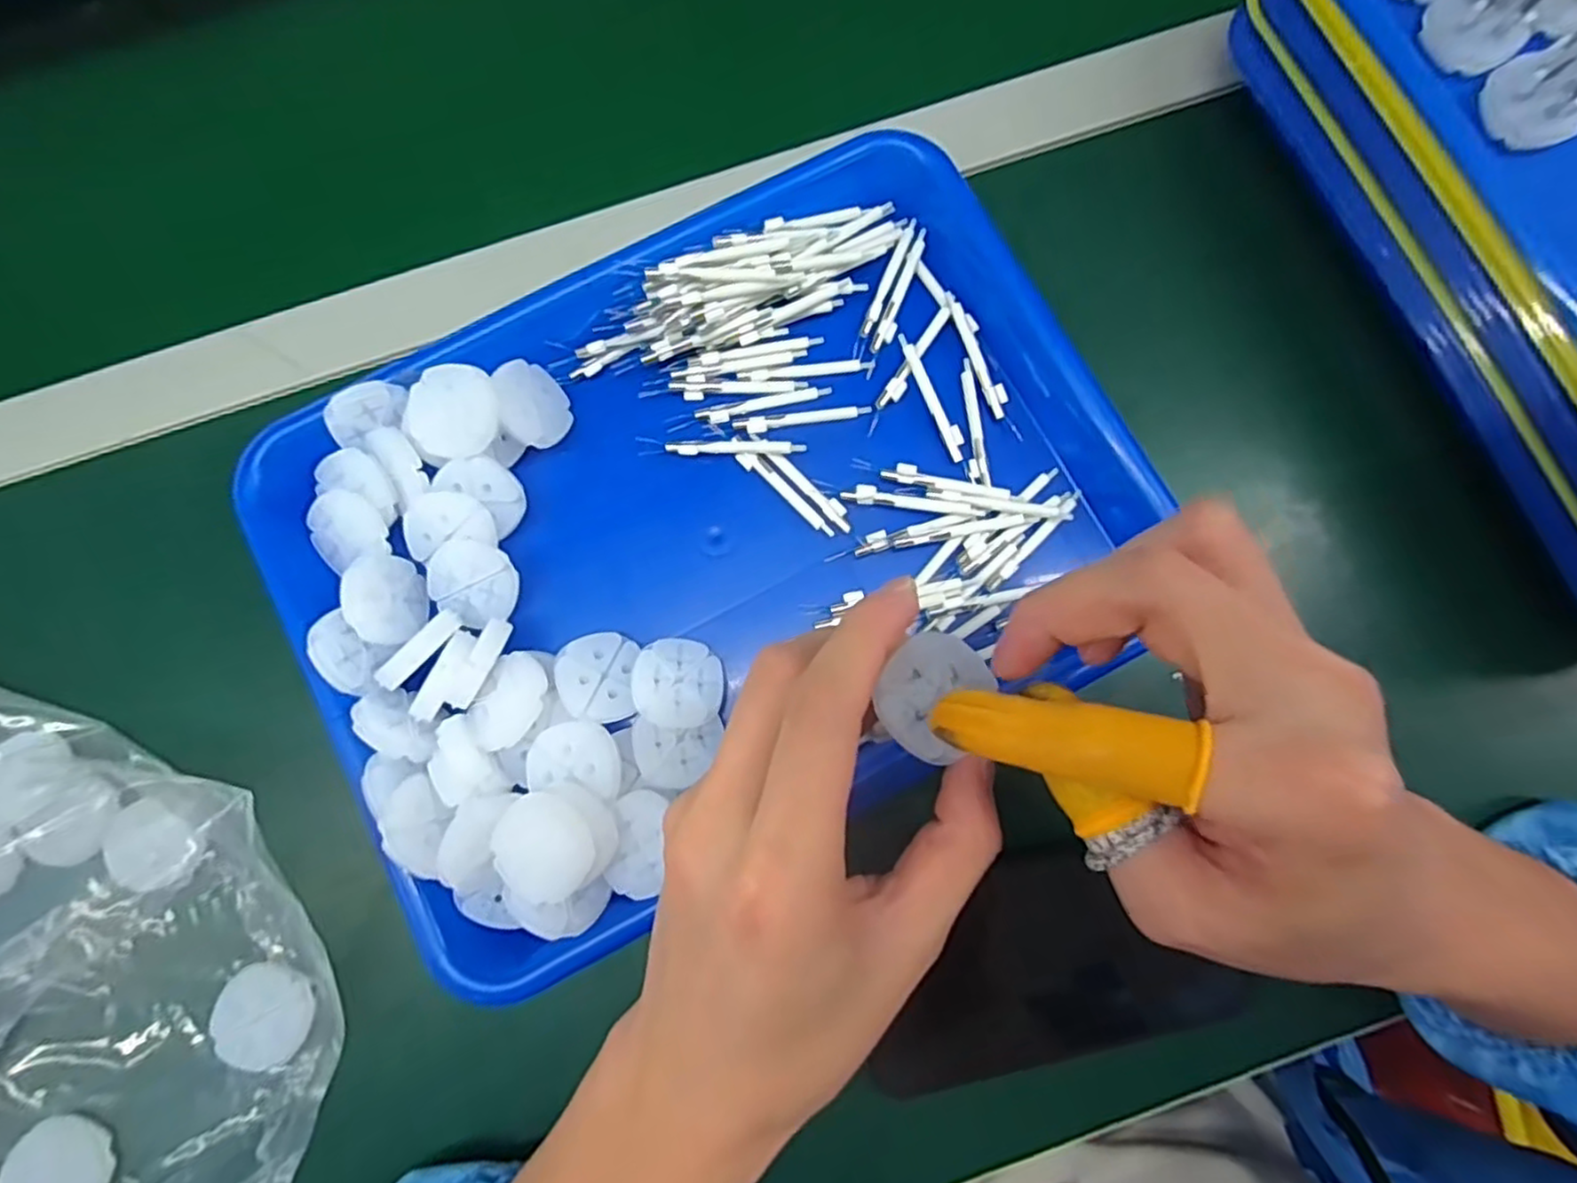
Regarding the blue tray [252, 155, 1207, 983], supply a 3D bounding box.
[{"bbox_3d":[-0.029,-0.025,0.294,0.330,0.048,0.245,-30,80,-6],"label":"blue tray"}]

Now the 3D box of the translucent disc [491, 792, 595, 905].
[{"bbox_3d":[-0.085,0.089,0.246,0.034,0.004,0.036,0,87,6],"label":"translucent disc"}]

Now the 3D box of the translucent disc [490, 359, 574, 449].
[{"bbox_3d":[-0.105,-0.077,0.294,0.005,0.035,0.036,-19,96,34],"label":"translucent disc"}]

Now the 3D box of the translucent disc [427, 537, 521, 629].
[{"bbox_3d":[-0.126,-0.003,0.285,0.036,0.011,0.030,32,82,6],"label":"translucent disc"}]

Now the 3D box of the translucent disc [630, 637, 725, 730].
[{"bbox_3d":[-0.043,0.036,0.280,0.036,0.004,0.035,7,68,-18],"label":"translucent disc"}]

